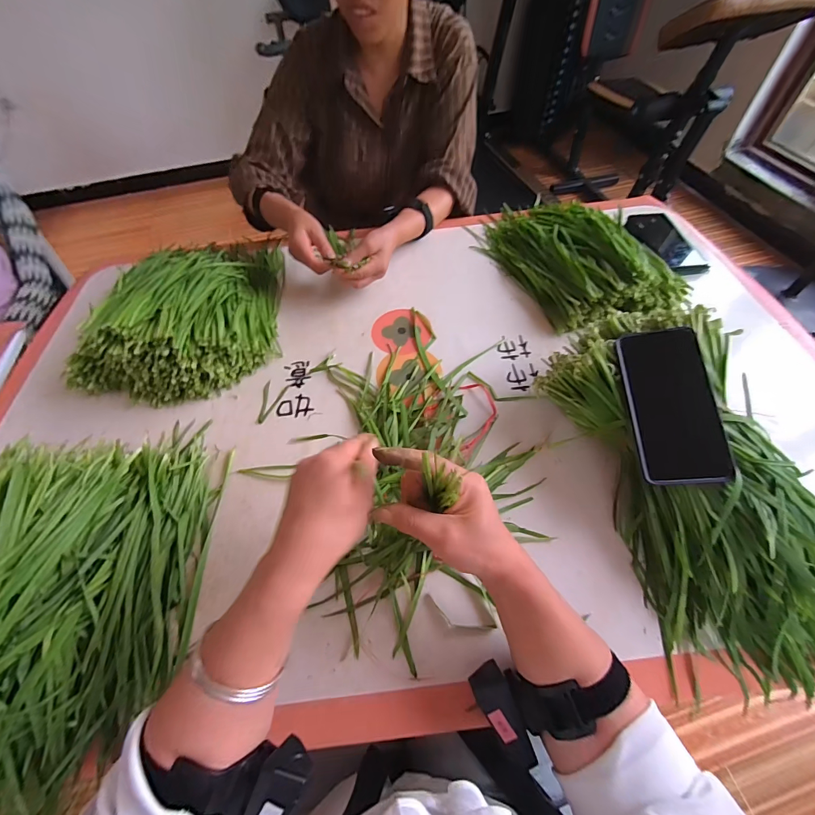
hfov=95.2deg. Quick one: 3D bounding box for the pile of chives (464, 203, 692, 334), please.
[{"bbox_3d":[0.271,-0.285,0.643,0.205,0.075,0.365,-16,57,-7],"label":"pile of chives"}]

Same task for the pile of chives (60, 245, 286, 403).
[{"bbox_3d":[-0.356,-0.178,0.595,0.269,0.097,0.348,-10,57,-3],"label":"pile of chives"}]

